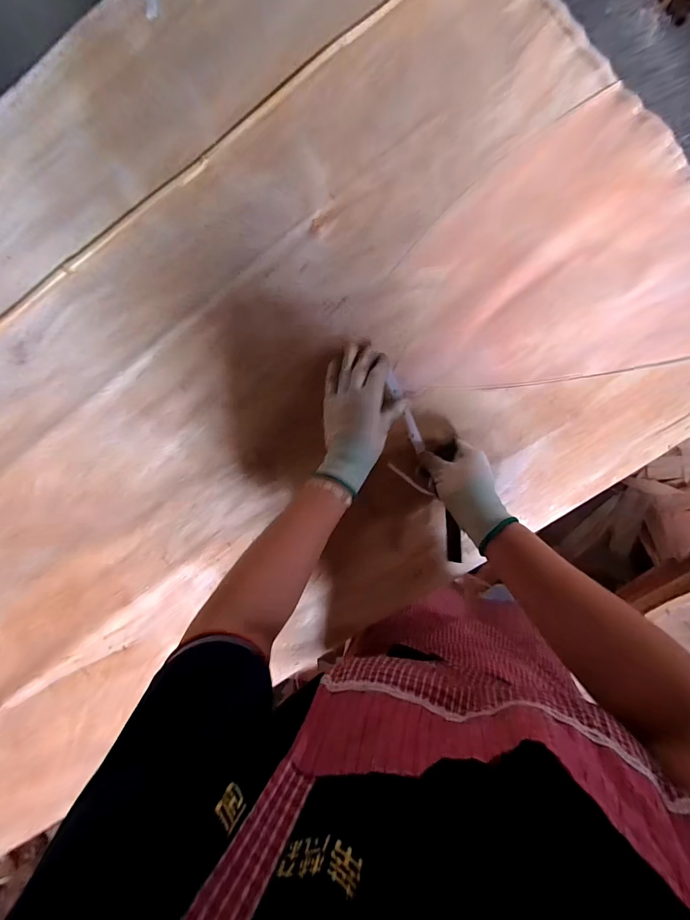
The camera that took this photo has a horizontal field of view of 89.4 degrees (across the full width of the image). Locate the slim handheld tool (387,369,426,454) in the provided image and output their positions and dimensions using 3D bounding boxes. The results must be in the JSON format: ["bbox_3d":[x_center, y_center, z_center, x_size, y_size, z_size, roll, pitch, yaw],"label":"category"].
[{"bbox_3d":[0.082,-0.064,0.471,0.016,0.007,0.112,-21,87,5],"label":"slim handheld tool"}]

